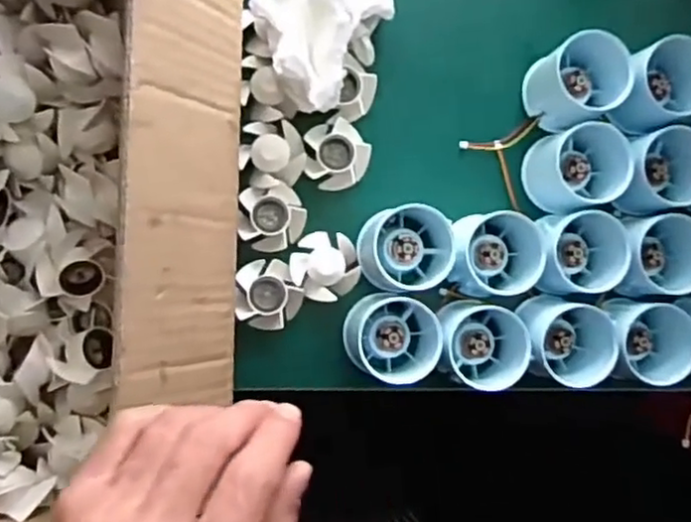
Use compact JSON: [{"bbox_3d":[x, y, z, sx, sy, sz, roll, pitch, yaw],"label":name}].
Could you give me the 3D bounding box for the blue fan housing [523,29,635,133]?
[{"bbox_3d":[0.151,-0.118,0.451,0.053,0.060,0.051,0,88,-8],"label":"blue fan housing"}]

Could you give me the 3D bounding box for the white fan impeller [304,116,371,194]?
[{"bbox_3d":[-0.005,-0.068,0.437,0.041,0.019,0.041,0,88,-8],"label":"white fan impeller"}]

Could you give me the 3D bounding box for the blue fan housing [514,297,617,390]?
[{"bbox_3d":[0.139,0.051,0.432,0.055,0.041,0.052,0,88,-8],"label":"blue fan housing"}]

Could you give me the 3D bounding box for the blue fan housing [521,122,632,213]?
[{"bbox_3d":[0.151,-0.061,0.445,0.051,0.046,0.052,0,88,-8],"label":"blue fan housing"}]

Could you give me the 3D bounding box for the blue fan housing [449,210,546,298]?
[{"bbox_3d":[0.096,-0.005,0.433,0.047,0.042,0.054,-3,88,-8],"label":"blue fan housing"}]

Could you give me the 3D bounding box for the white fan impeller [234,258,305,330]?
[{"bbox_3d":[-0.048,0.022,0.427,0.041,0.016,0.043,2,87,-8],"label":"white fan impeller"}]

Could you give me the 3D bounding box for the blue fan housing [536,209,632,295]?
[{"bbox_3d":[0.149,-0.006,0.441,0.054,0.043,0.054,0,88,-8],"label":"blue fan housing"}]

